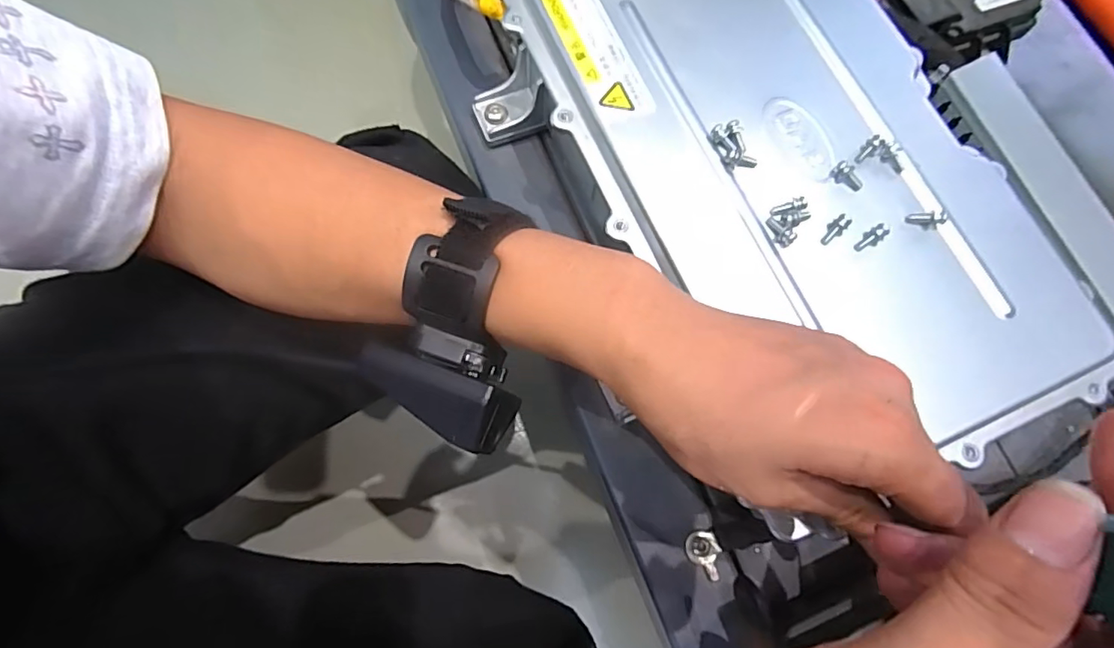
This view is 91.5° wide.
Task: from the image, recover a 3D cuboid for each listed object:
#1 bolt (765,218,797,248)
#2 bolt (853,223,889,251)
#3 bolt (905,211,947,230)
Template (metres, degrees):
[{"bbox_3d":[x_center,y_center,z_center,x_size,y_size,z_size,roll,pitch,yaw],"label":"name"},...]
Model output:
[{"bbox_3d":[0.108,-0.045,0.265,0.007,0.006,0.016,-43,79,-13],"label":"bolt"},{"bbox_3d":[0.154,-0.042,0.266,0.017,0.006,0.008,-38,78,5],"label":"bolt"},{"bbox_3d":[0.183,-0.051,0.269,0.017,0.007,0.006,5,72,20],"label":"bolt"}]

